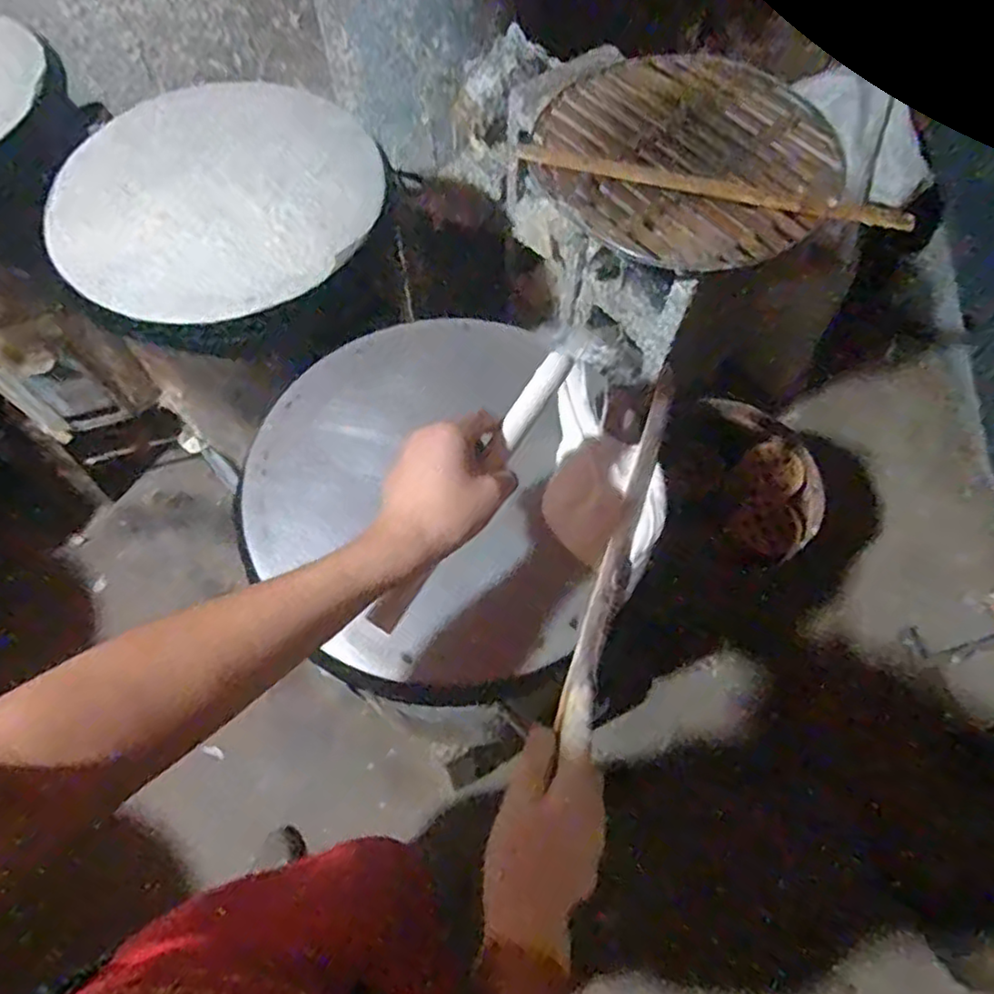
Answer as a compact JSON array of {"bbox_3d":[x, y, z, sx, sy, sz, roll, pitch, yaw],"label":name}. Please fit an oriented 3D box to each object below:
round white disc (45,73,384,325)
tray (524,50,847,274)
[{"bbox_3d":[-0.321,-0.362,0.770,0.350,0.026,0.375,1,65,-1],"label":"round white disc"},{"bbox_3d":[0.248,-0.446,0.871,0.350,0.043,0.380,1,65,-1],"label":"tray"}]

